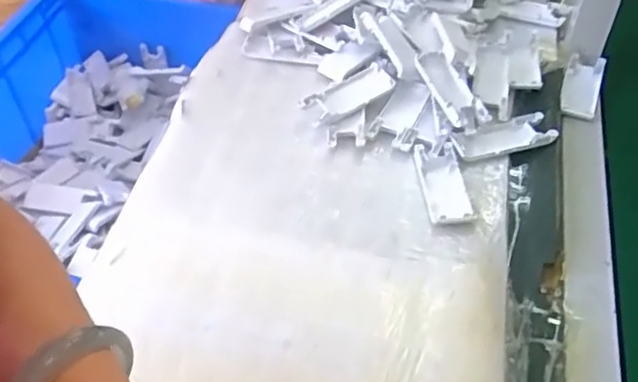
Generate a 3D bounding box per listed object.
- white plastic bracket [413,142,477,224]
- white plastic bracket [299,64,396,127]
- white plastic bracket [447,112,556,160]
[{"bbox_3d":[0.121,-0.009,0.612,0.043,0.012,0.100,-3,47,-3],"label":"white plastic bracket"},{"bbox_3d":[0.032,-0.102,0.697,0.102,0.025,0.041,-27,53,-23],"label":"white plastic bracket"},{"bbox_3d":[0.188,-0.058,0.658,0.109,0.008,0.043,-13,49,-12],"label":"white plastic bracket"}]

